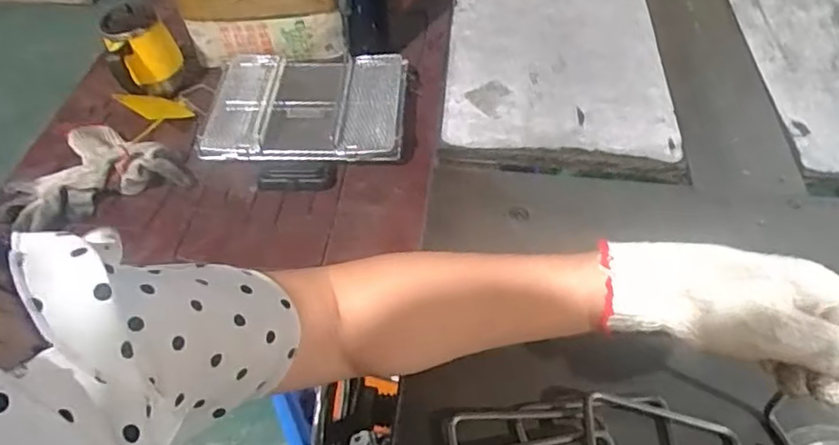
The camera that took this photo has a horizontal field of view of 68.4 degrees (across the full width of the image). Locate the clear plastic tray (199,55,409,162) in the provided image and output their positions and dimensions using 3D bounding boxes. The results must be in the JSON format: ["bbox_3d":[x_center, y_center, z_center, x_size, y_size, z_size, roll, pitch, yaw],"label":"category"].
[{"bbox_3d":[-0.185,-0.192,0.998,0.319,0.046,0.250,2,50,3],"label":"clear plastic tray"}]

